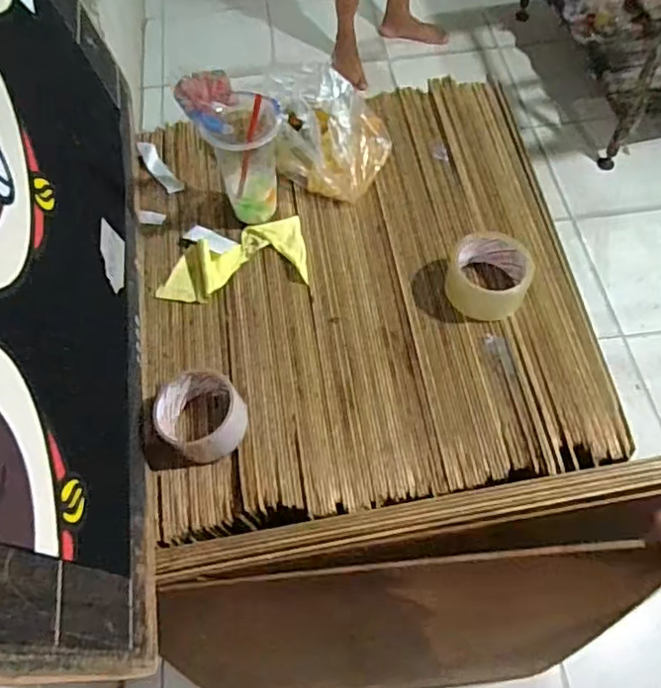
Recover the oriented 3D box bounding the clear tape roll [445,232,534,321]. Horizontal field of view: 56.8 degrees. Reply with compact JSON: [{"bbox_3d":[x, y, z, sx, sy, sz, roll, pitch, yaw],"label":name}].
[{"bbox_3d":[0.184,-0.083,0.707,0.092,0.058,0.091,-1,61,2],"label":"clear tape roll"}]

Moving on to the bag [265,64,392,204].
[{"bbox_3d":[0.001,-0.280,0.793,0.146,0.100,0.148,-8,61,-2],"label":"bag"}]

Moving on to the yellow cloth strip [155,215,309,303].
[{"bbox_3d":[-0.119,-0.105,0.746,0.182,0.023,0.094,-14,61,-5],"label":"yellow cloth strip"}]

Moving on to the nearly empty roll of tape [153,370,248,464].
[{"bbox_3d":[-0.129,0.071,0.630,0.093,0.048,0.089,-1,61,2],"label":"nearly empty roll of tape"}]

